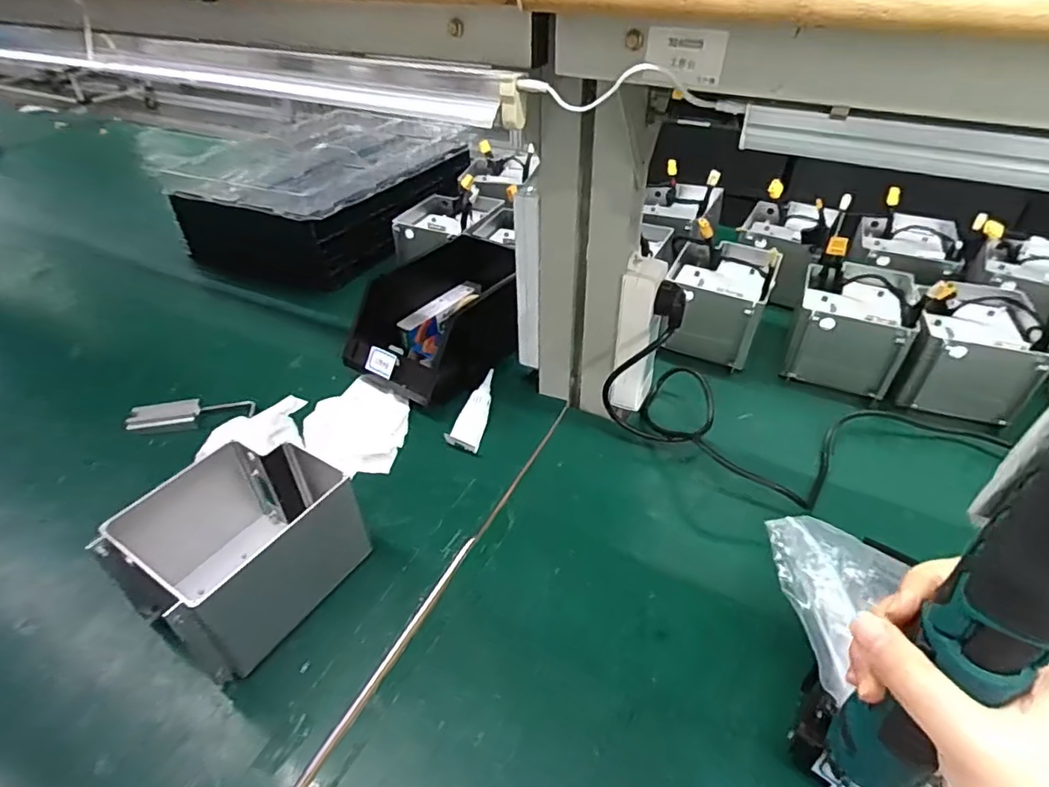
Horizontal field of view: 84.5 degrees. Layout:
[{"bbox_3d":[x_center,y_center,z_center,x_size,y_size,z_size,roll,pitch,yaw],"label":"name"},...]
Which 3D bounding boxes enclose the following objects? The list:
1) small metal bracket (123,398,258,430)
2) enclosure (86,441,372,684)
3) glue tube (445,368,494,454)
[{"bbox_3d":[-0.395,0.021,0.686,0.137,0.027,0.028,-7,39,-8],"label":"small metal bracket"},{"bbox_3d":[-0.239,0.131,0.492,0.134,0.106,0.152,24,45,27],"label":"enclosure"},{"bbox_3d":[-0.060,0.018,0.696,0.036,0.014,0.127,6,39,8],"label":"glue tube"}]

